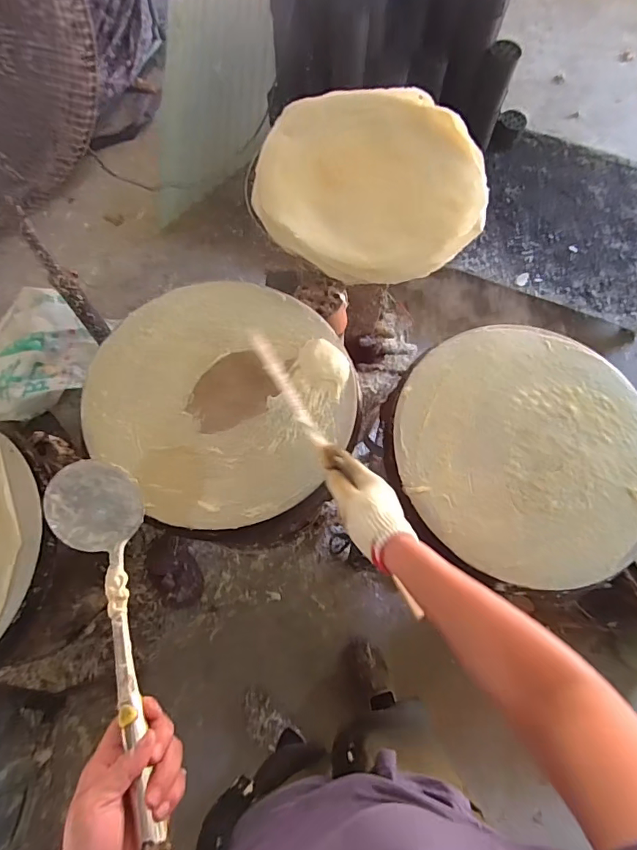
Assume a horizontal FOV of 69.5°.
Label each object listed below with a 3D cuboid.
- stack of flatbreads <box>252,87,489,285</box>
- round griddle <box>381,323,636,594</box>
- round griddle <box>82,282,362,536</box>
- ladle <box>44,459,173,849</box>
[{"bbox_3d":[0.090,-0.409,0.766,0.364,0.043,0.368,12,69,2],"label":"stack of flatbreads"},{"bbox_3d":[0.297,0.033,0.659,0.375,0.028,0.371,1,69,-2],"label":"round griddle"},{"bbox_3d":[-0.135,-0.051,0.660,0.367,0.043,0.368,1,71,-3],"label":"round griddle"},{"bbox_3d":[-0.183,0.185,0.404,0.088,0.063,0.342,-21,54,-10],"label":"ladle"}]

